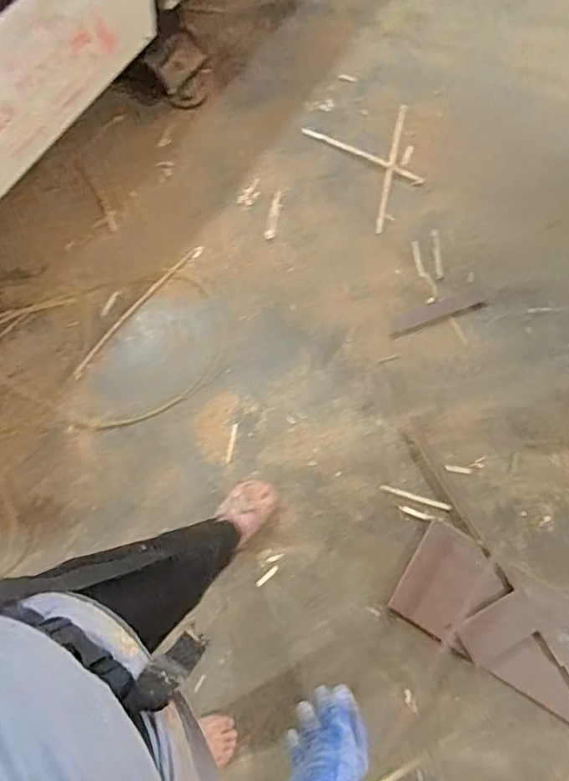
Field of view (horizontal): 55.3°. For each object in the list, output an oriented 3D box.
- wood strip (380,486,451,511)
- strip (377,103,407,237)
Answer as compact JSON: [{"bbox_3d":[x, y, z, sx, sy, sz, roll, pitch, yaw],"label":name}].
[{"bbox_3d":[0.295,0.241,1.220,0.156,0.006,0.015,17,68,8],"label":"wood strip"},{"bbox_3d":[0.302,-0.632,1.534,0.021,0.020,0.466,12,68,6],"label":"strip"}]

